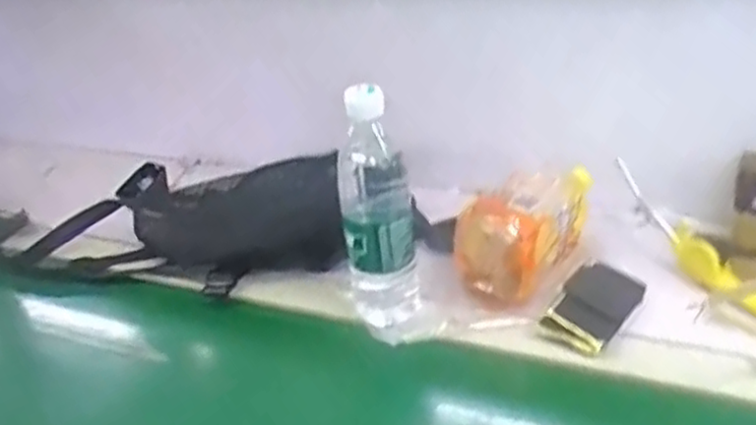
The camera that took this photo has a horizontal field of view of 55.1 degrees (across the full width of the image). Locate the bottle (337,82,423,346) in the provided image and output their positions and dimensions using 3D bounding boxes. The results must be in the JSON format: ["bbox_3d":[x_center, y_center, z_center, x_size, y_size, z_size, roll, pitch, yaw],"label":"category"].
[{"bbox_3d":[0.001,0.007,0.656,0.068,0.225,0.065,-7,29,1],"label":"bottle"}]

